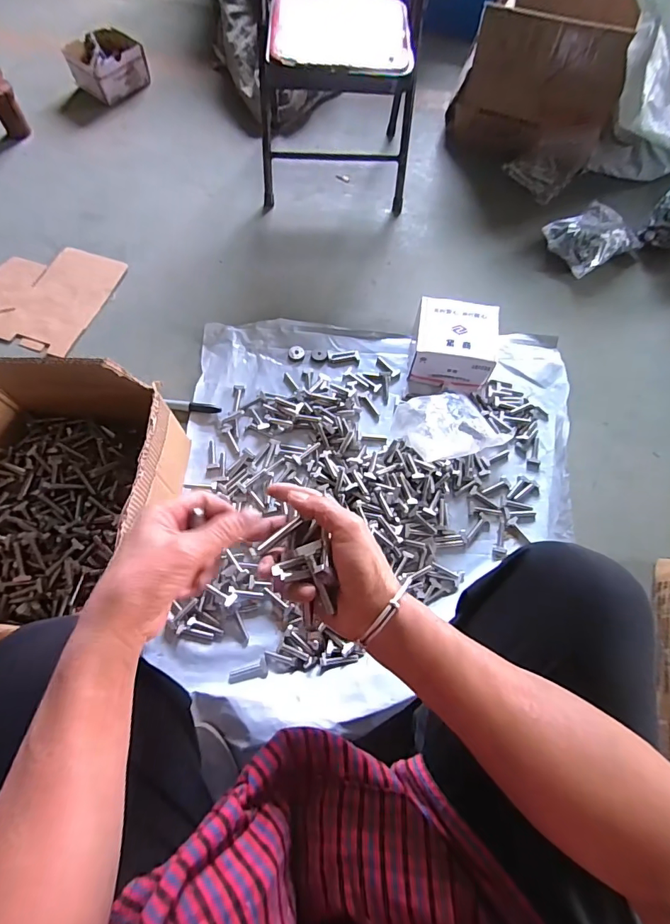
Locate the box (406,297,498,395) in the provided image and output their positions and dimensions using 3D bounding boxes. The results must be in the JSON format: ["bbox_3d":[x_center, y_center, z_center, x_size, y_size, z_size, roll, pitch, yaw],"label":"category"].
[{"bbox_3d":[0.218,-0.216,0.827,0.143,0.089,0.149,7,66,2],"label":"box"}]

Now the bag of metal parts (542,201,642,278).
[{"bbox_3d":[0.563,-0.493,0.967,0.185,0.058,0.140,-27,70,-12],"label":"bag of metal parts"}]

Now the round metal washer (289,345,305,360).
[{"bbox_3d":[-0.075,-0.213,0.861,0.030,0.005,0.031,0,66,-1],"label":"round metal washer"}]

